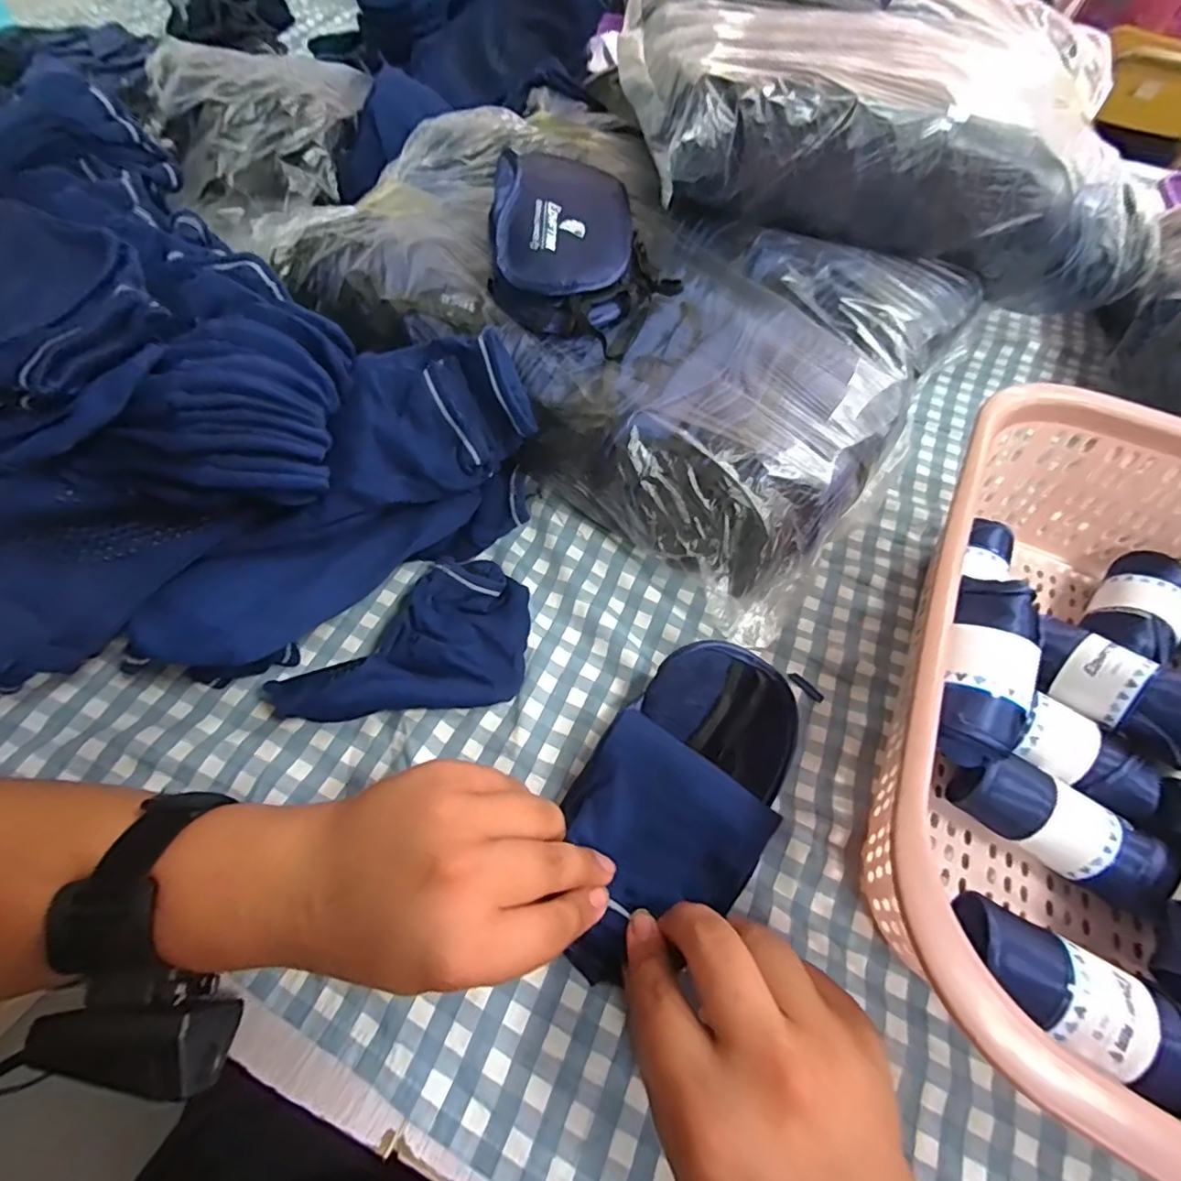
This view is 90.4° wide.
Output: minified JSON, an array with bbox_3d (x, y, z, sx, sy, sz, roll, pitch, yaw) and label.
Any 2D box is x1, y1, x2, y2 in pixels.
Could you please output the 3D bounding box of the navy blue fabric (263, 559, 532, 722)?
[{"bbox_3d":[-0.106,0.027,0.339,0.139,0.023,0.087,-9,60,-10],"label":"navy blue fabric"}]

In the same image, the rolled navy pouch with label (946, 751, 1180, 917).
[{"bbox_3d":[0.237,0.116,0.296,0.094,0.034,0.039,32,61,14],"label":"rolled navy pouch with label"}]

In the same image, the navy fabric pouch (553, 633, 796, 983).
[{"bbox_3d":[0.043,0.099,0.291,0.088,0.039,0.168,31,61,14],"label":"navy fabric pouch"}]

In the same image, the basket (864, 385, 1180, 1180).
[{"bbox_3d":[0.280,0.075,0.294,0.266,0.106,0.353,25,60,10],"label":"basket"}]

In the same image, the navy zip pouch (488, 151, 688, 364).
[{"bbox_3d":[-0.007,-0.223,0.382,0.115,0.048,0.141,-1,59,-5],"label":"navy zip pouch"}]

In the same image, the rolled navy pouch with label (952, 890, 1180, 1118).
[{"bbox_3d":[0.207,0.175,0.251,0.096,0.034,0.039,34,62,15],"label":"rolled navy pouch with label"}]

